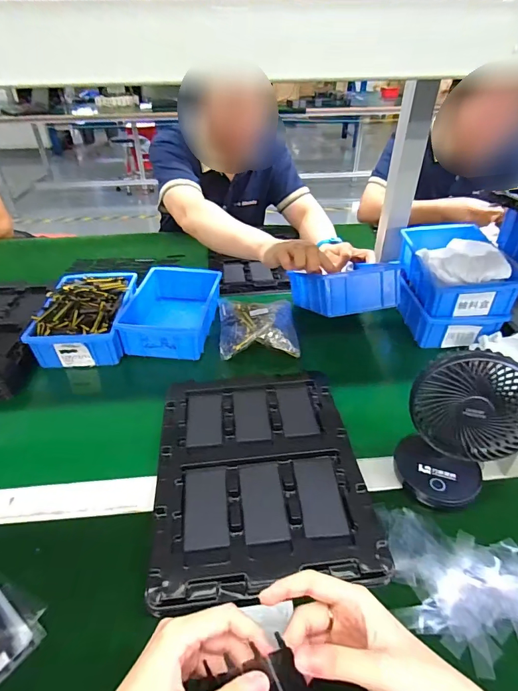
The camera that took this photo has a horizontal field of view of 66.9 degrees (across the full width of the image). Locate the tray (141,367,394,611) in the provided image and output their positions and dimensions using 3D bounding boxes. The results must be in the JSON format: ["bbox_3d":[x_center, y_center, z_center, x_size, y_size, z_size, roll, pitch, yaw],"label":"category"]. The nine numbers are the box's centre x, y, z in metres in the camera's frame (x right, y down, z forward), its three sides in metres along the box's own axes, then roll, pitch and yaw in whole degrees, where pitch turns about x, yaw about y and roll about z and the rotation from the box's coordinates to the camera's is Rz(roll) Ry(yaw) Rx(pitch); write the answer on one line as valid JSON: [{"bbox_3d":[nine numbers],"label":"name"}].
[{"bbox_3d":[-0.002,0.139,0.460,0.221,0.030,0.284,-4,38,-5],"label":"tray"}]

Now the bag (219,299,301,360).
[{"bbox_3d":[-0.002,-0.043,0.661,0.125,0.031,0.149,-3,38,-3],"label":"bag"}]

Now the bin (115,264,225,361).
[{"bbox_3d":[-0.149,-0.058,0.698,0.138,0.072,0.209,3,38,5],"label":"bin"}]

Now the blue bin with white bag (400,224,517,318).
[{"bbox_3d":[0.326,-0.138,0.668,0.137,0.080,0.208,3,38,4],"label":"blue bin with white bag"}]

